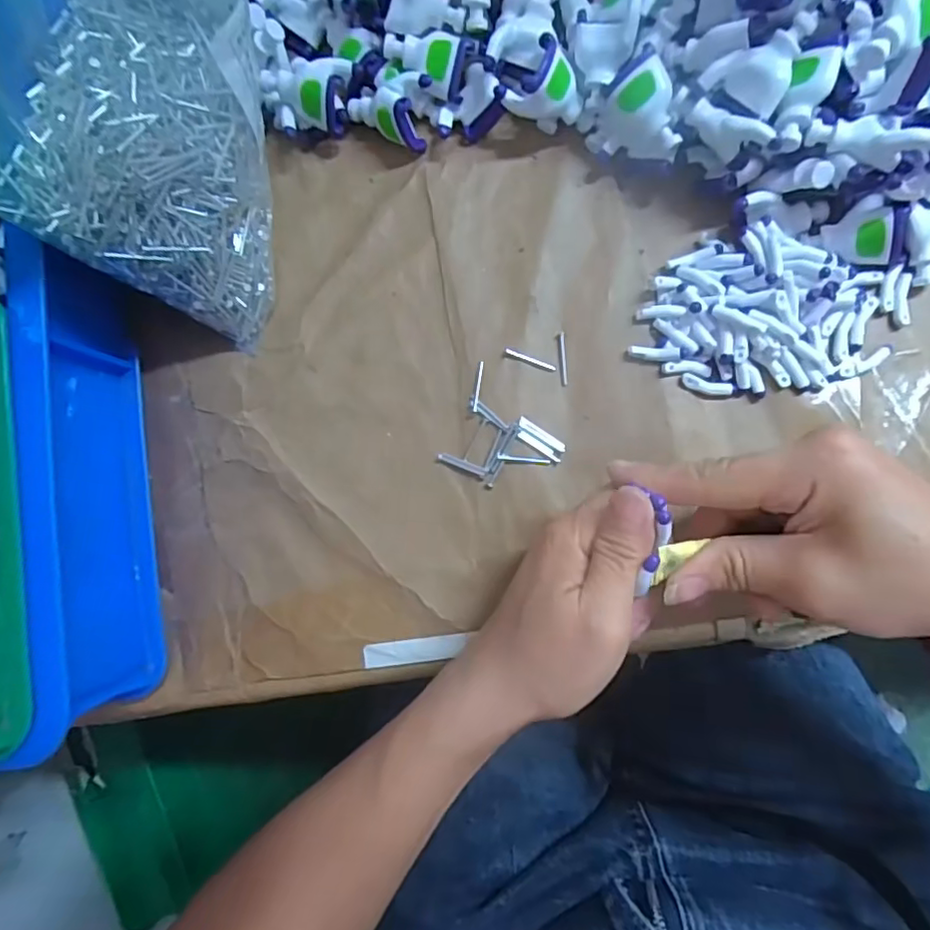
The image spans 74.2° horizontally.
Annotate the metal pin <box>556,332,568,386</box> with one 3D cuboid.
[{"bbox_3d":[0.046,-0.051,0.294,0.004,0.004,0.026,-4,86,6],"label":"metal pin"}]

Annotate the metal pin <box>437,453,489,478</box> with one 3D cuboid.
[{"bbox_3d":[-0.001,0.000,0.296,0.026,0.004,0.005,21,89,7],"label":"metal pin"}]

